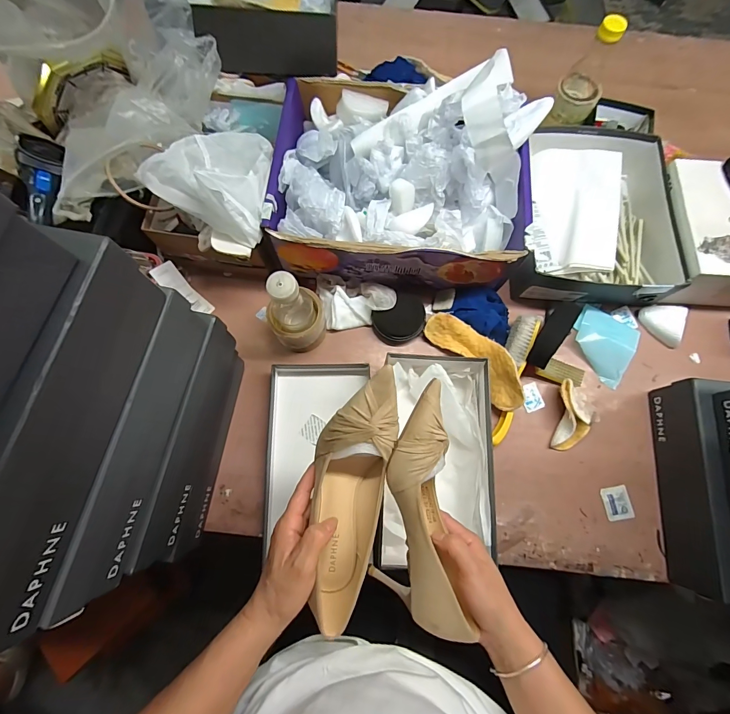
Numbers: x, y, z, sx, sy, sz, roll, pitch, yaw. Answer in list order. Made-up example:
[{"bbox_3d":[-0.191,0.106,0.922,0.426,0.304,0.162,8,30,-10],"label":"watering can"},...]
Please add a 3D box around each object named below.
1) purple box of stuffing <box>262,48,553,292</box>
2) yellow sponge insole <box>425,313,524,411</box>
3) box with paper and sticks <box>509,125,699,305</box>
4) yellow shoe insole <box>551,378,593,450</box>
[{"bbox_3d":[0.059,-0.305,0.598,0.404,0.169,0.322,4,74,0],"label":"purple box of stuffing"},{"bbox_3d":[0.189,-0.002,0.605,0.063,0.048,0.196,-39,78,-11],"label":"yellow sponge insole"},{"bbox_3d":[0.406,-0.264,0.665,0.259,0.090,0.334,1,74,0],"label":"box with paper and sticks"},{"bbox_3d":[0.340,0.098,0.589,0.047,0.047,0.113,10,89,2],"label":"yellow shoe insole"}]

